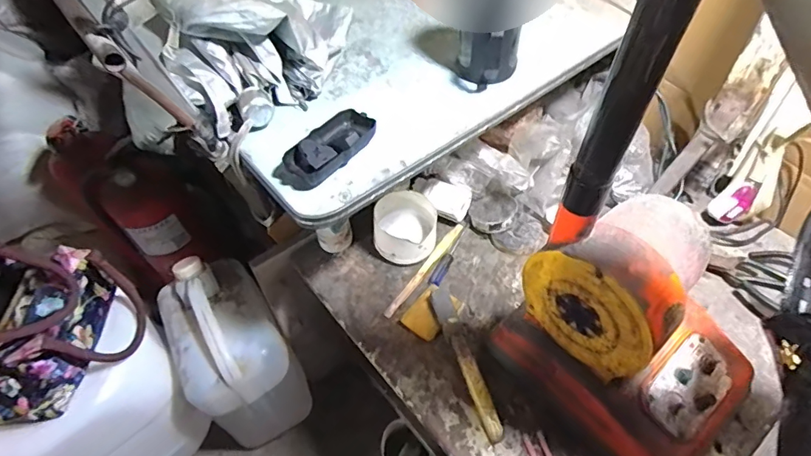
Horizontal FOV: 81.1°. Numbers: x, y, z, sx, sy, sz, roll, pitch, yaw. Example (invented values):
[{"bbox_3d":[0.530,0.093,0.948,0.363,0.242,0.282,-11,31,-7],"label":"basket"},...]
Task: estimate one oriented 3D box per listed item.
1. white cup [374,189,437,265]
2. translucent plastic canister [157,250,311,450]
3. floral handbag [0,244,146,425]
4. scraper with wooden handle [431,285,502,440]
[{"bbox_3d":[0.001,0.001,0.671,0.083,0.060,0.089,-2,52,2],"label":"white cup"},{"bbox_3d":[-0.297,0.217,0.827,0.158,0.289,0.224,-31,56,-20],"label":"translucent plastic canister"},{"bbox_3d":[-0.513,0.130,0.642,0.242,0.155,0.204,-34,57,-22],"label":"floral handbag"},{"bbox_3d":[0.072,0.155,0.575,0.027,0.027,0.197,-16,53,-10],"label":"scraper with wooden handle"}]

